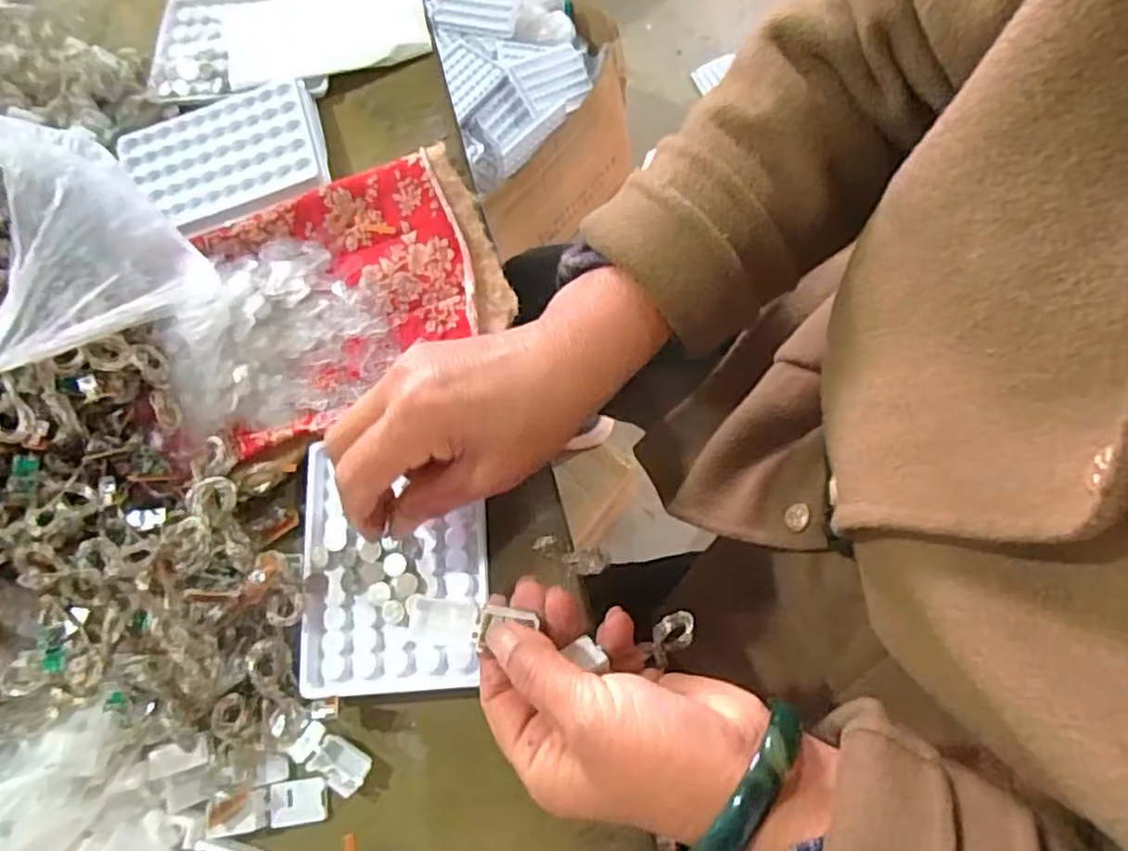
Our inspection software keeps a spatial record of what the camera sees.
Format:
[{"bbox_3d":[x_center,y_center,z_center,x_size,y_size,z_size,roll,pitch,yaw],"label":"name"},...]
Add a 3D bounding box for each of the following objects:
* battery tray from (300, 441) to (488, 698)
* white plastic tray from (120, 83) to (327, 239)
[{"bbox_3d":[-0.086,0.069,0.350,0.092,0.007,0.120,-6,71,3],"label":"battery tray"},{"bbox_3d":[-0.211,-0.169,0.437,0.118,0.014,0.097,-25,72,-4],"label":"white plastic tray"}]

